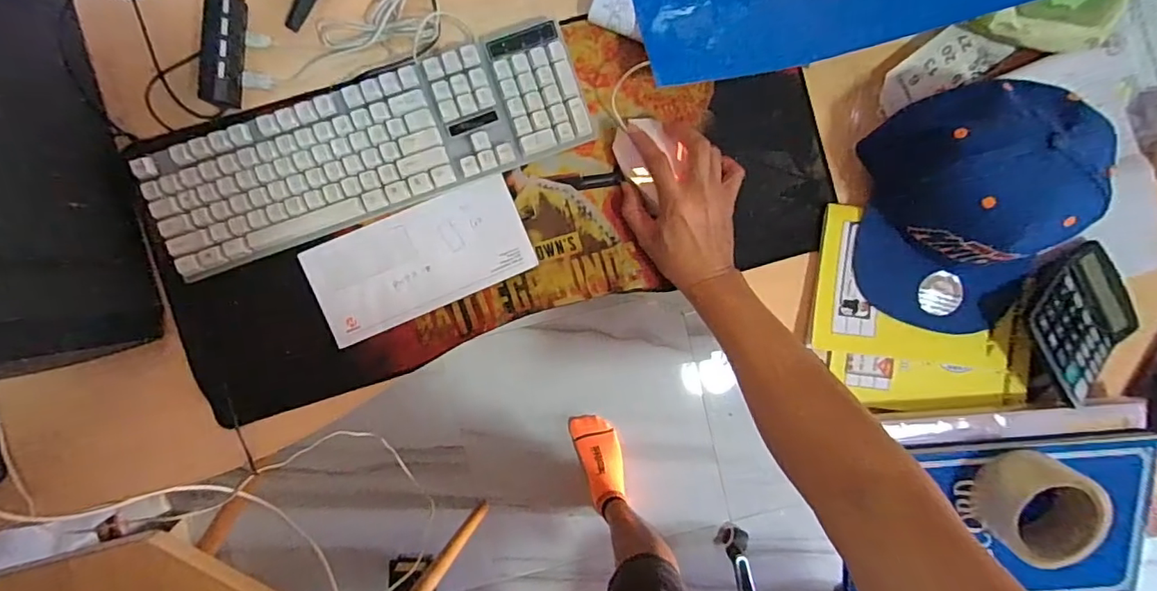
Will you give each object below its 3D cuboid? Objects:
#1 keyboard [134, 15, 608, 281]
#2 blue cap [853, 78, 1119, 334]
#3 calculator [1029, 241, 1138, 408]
[{"bbox_3d":[-0.203,-0.146,0.536,0.422,0.033,0.124,-21,93,-1],"label":"keyboard"},{"bbox_3d":[0.377,-0.076,0.511,0.174,0.132,0.227,-2,92,-2],"label":"blue cap"},{"bbox_3d":[0.517,0.023,0.553,0.142,0.016,0.119,-39,101,-16],"label":"calculator"}]

